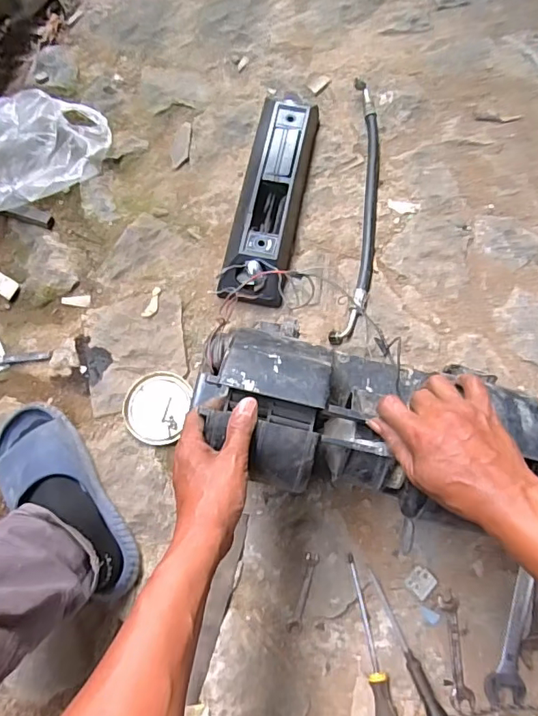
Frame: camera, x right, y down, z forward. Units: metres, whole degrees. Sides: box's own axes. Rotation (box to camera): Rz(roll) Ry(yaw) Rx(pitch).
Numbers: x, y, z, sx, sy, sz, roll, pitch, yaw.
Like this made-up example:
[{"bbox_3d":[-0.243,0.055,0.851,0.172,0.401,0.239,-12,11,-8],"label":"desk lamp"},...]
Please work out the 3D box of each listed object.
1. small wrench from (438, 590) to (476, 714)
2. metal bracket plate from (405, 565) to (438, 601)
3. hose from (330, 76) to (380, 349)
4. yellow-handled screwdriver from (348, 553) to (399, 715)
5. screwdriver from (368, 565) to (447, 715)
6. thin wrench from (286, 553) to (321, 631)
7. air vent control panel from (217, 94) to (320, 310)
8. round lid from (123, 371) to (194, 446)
[{"bbox_3d":[0.253,0.396,0.695,0.030,0.012,0.139,-2,73,-2],"label":"small wrench"},{"bbox_3d":[0.211,0.310,0.708,0.035,0.014,0.034,-42,78,-12],"label":"metal bracket plate"},{"bbox_3d":[0.158,-0.258,0.872,0.058,0.034,0.490,7,73,1],"label":"hose"},{"bbox_3d":[0.142,0.392,0.664,0.034,0.036,0.255,-7,74,-3],"label":"yellow-handled screwdriver"},{"bbox_3d":[0.185,0.398,0.674,0.026,0.027,0.237,-24,75,-8],"label":"screwdriver"},{"bbox_3d":[0.047,0.317,0.697,0.021,0.010,0.101,15,74,3],"label":"thin wrench"},{"bbox_3d":[0.005,-0.272,0.854,0.104,0.064,0.382,11,73,2],"label":"air vent control panel"},{"bbox_3d":[-0.164,0.071,0.751,0.094,0.014,0.104,5,73,1],"label":"round lid"}]

